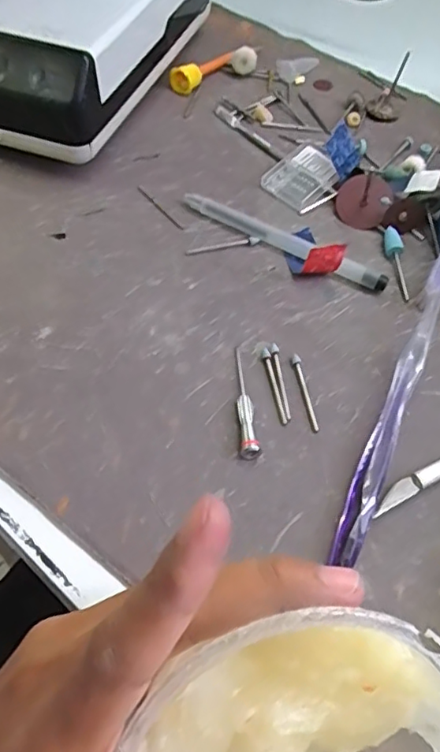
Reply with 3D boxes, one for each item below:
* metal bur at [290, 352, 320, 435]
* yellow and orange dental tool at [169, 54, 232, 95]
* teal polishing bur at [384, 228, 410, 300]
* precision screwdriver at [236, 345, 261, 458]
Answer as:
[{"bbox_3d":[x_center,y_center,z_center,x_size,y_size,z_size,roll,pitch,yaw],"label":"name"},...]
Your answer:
[{"bbox_3d":[0.040,0.007,0.267,0.005,0.004,0.041,-6,58,-8],"label":"metal bur"},{"bbox_3d":[-0.013,-0.220,0.404,0.014,0.015,0.055,37,62,18],"label":"yellow and orange dental tool"},{"bbox_3d":[0.100,-0.063,0.316,0.009,0.006,0.048,-4,70,-7],"label":"teal polishing bur"},{"bbox_3d":[0.012,0.010,0.261,0.008,0.007,0.059,0,57,-5],"label":"precision screwdriver"}]

